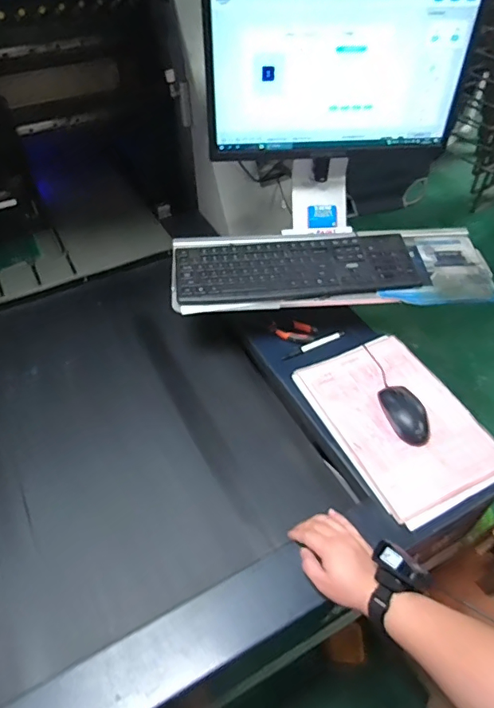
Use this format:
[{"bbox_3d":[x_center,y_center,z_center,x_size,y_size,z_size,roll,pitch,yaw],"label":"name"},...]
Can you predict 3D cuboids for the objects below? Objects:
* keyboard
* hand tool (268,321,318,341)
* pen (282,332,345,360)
[{"bbox_3d":[0.107,-0.162,0.899,0.469,0.032,0.141,-5,48,-4],"label":"keyboard"},{"bbox_3d":[0.089,-0.046,0.940,0.092,0.009,0.052,10,48,9],"label":"hand tool"},{"bbox_3d":[0.131,-0.017,0.929,0.143,0.013,0.016,-26,52,-21],"label":"pen"}]

